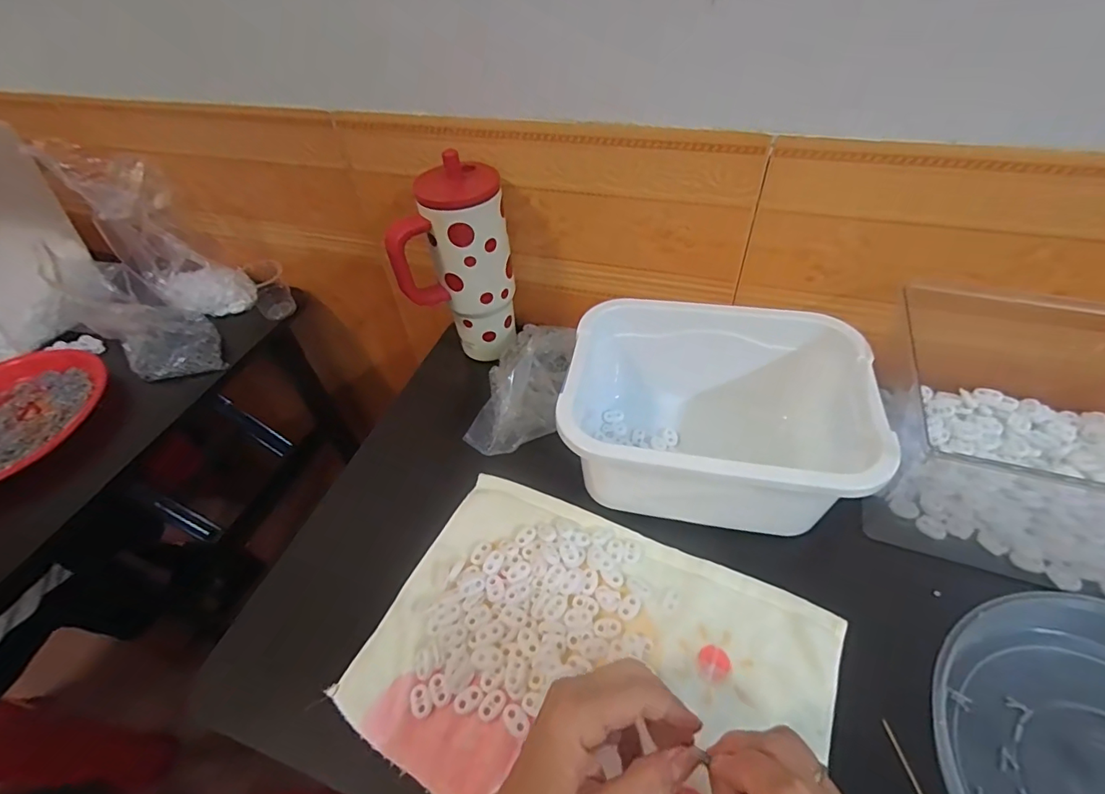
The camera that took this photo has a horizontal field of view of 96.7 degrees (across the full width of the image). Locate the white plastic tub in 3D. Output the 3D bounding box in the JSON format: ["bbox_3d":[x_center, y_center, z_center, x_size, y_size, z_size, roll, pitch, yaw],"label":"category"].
[{"bbox_3d":[0.140,0.015,0.456,0.243,0.119,0.194,9,49,10],"label":"white plastic tub"}]

